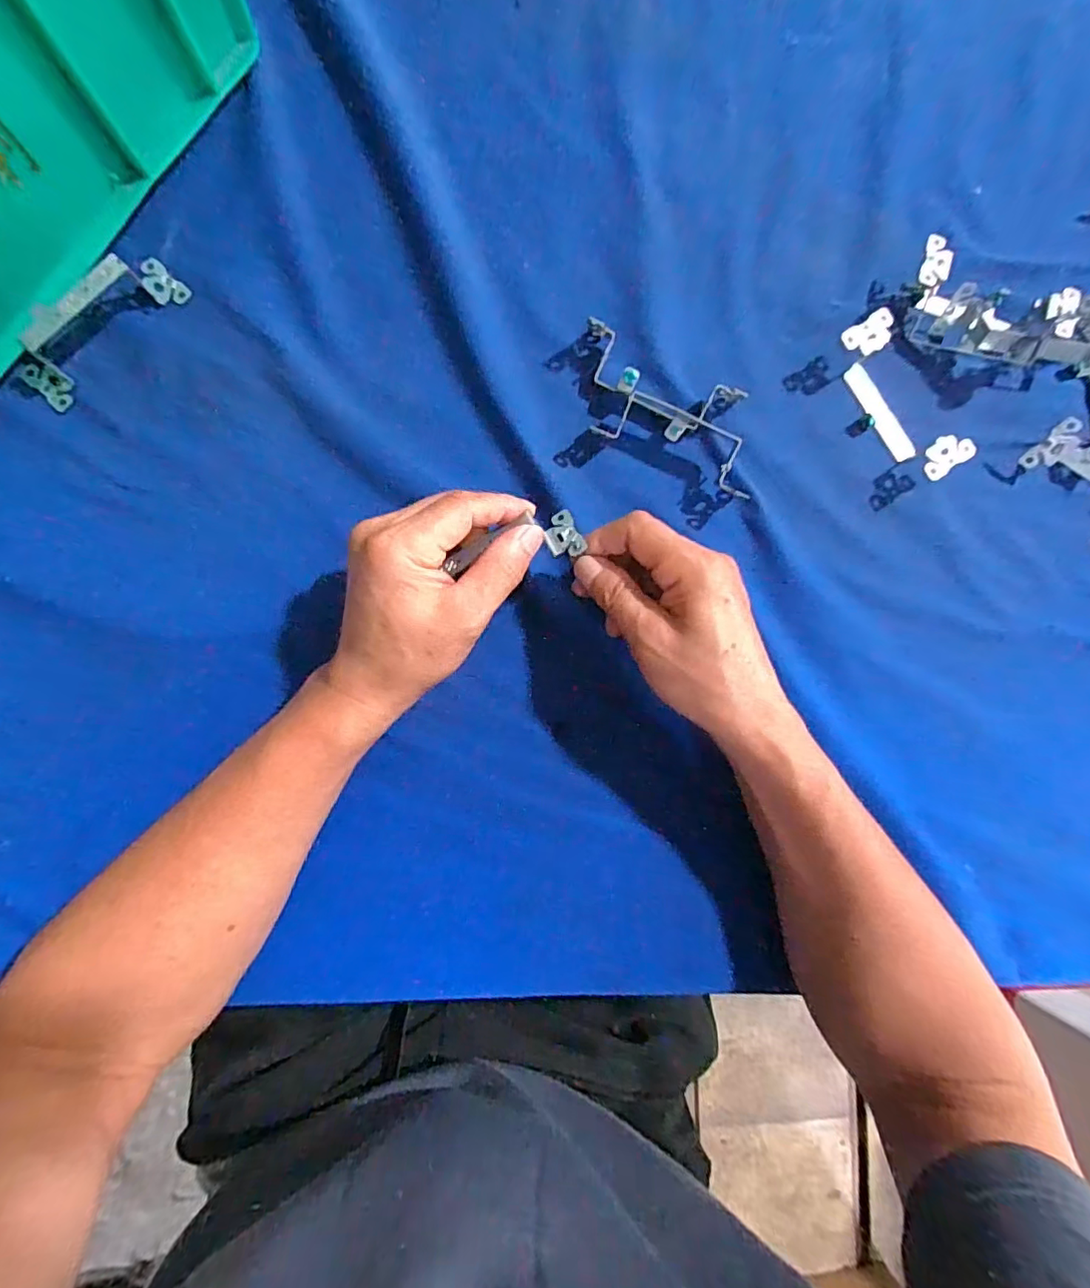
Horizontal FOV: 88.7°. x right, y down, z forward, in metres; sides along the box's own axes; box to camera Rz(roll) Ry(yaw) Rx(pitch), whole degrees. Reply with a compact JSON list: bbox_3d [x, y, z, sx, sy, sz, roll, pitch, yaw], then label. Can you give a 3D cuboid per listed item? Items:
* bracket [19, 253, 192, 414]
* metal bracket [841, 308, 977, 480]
[{"bbox_3d":[-0.265,-0.189,0.324,0.030,0.032,0.105,42,85,-1],"label":"bracket"},{"bbox_3d":[0.224,-0.154,0.356,0.029,0.030,0.106,-33,90,-5],"label":"metal bracket"}]

